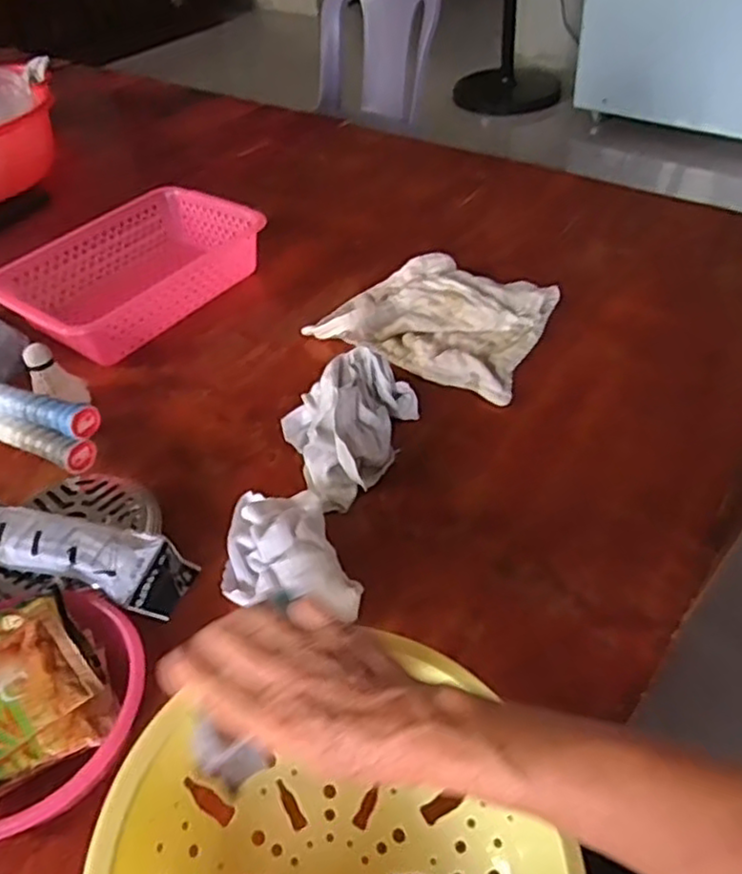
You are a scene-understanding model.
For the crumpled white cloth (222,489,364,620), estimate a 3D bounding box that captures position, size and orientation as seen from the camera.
[{"bbox_3d":[-0.078,0.093,0.571,0.093,0.048,0.162,-22,47,-14],"label":"crumpled white cloth"}]

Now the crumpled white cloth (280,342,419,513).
[{"bbox_3d":[-0.012,-0.014,0.662,0.128,0.065,0.135,-20,47,-12],"label":"crumpled white cloth"}]

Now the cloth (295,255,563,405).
[{"bbox_3d":[0.082,-0.143,0.802,0.242,0.029,0.186,23,53,27],"label":"cloth"}]

